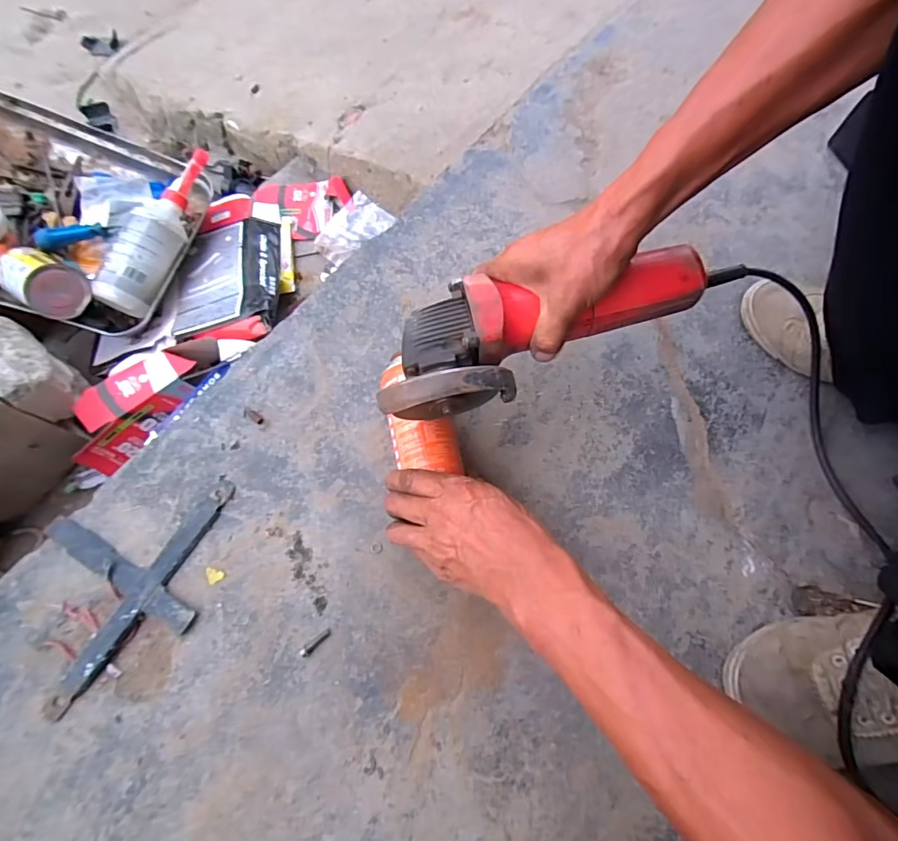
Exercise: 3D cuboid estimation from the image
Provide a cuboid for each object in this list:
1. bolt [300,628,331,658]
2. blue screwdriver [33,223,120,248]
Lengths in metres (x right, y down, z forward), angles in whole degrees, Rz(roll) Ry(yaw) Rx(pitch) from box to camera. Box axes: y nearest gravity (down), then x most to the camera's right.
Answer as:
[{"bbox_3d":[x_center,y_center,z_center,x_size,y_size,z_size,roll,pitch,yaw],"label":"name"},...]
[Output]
[{"bbox_3d":[-0.119,0.197,0.427,0.009,0.004,0.031,42,76,15],"label":"bolt"},{"bbox_3d":[-0.499,-0.254,0.647,0.096,0.018,0.019,-26,69,-30],"label":"blue screwdriver"}]

